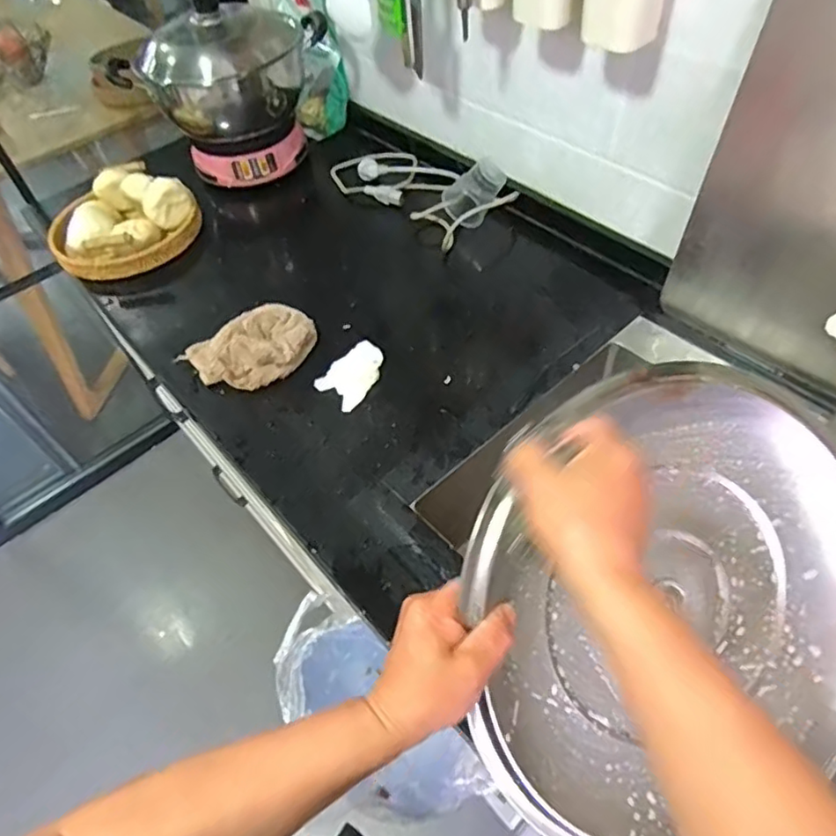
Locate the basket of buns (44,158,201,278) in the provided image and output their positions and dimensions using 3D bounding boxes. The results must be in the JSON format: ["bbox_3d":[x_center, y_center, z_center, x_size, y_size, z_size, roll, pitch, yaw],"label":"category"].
[{"bbox_3d":[-0.463,-0.305,0.934,0.184,0.080,0.187,23,57,22],"label":"basket of buns"}]

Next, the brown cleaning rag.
[{"bbox_3d":[-0.212,-0.089,0.782,0.157,0.055,0.108,-28,54,-16],"label":"brown cleaning rag"}]

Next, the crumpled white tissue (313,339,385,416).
[{"bbox_3d":[-0.078,-0.054,0.751,0.055,0.023,0.090,33,61,27],"label":"crumpled white tissue"}]

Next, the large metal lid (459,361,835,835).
[{"bbox_3d":[0.177,0.119,0.423,0.316,0.038,0.307,0,90,-16],"label":"large metal lid"}]

